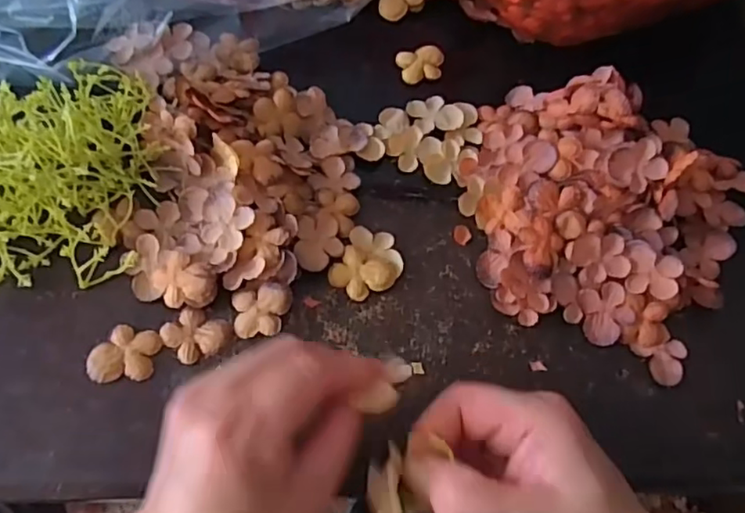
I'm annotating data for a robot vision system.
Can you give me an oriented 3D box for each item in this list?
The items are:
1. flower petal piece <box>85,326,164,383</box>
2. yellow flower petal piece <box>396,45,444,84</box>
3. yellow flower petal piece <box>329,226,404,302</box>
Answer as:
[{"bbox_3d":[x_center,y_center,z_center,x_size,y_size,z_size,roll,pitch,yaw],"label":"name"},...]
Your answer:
[{"bbox_3d":[-0.137,0.054,0.326,0.034,0.004,0.032,9,65,2],"label":"flower petal piece"},{"bbox_3d":[0.037,-0.140,0.434,0.034,0.006,0.028,-19,67,-11],"label":"yellow flower petal piece"},{"bbox_3d":[-0.002,0.005,0.364,0.037,0.009,0.047,26,67,9],"label":"yellow flower petal piece"}]

